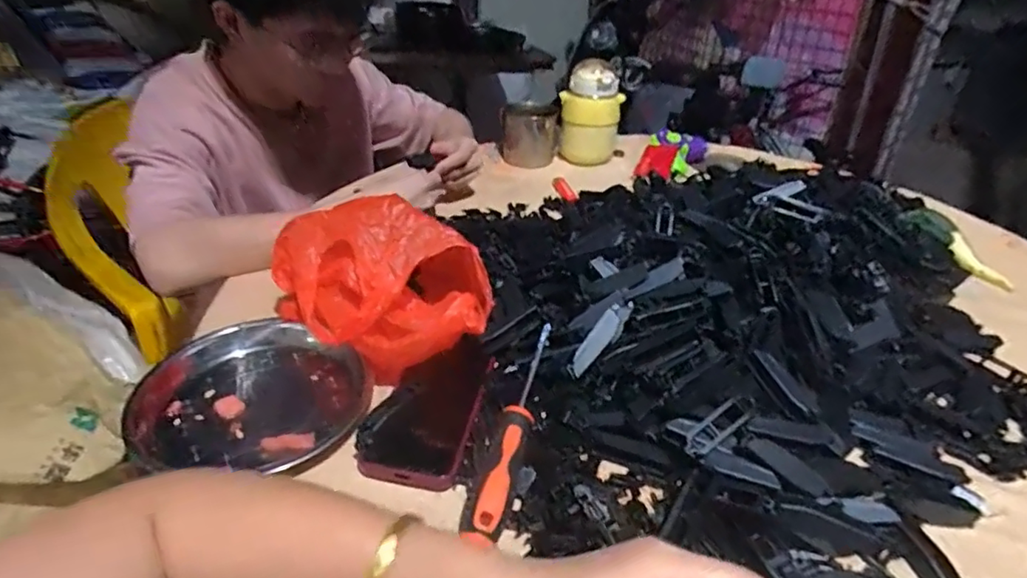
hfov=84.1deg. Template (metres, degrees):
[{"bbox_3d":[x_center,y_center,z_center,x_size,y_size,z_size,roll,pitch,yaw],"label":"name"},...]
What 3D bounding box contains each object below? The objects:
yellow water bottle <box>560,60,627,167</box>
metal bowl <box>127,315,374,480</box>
[{"bbox_3d":[0.134,-0.298,0.975,0.094,0.157,0.086,14,35,17],"label":"yellow water bottle"},{"bbox_3d":[-0.220,0.092,0.495,0.193,0.041,0.151,5,34,4],"label":"metal bowl"}]

